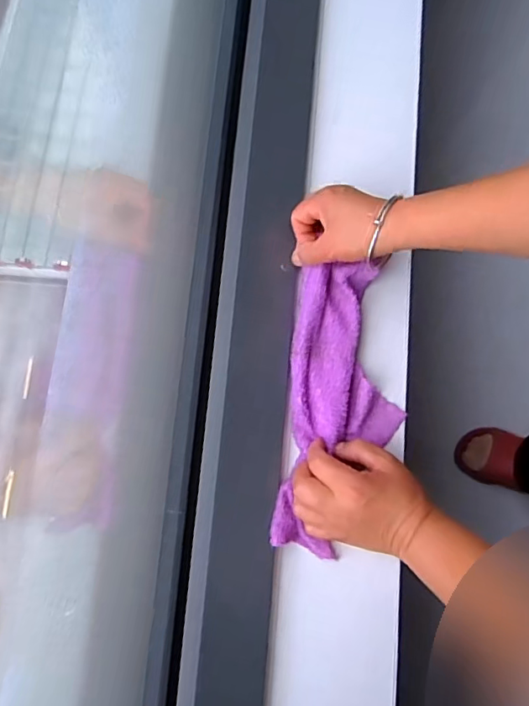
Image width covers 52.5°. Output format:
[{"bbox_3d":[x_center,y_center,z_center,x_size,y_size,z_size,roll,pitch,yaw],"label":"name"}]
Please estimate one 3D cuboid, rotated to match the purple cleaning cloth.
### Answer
[{"bbox_3d":[0.075,0.051,0.510,0.108,0.035,0.267,7,83,2],"label":"purple cleaning cloth"}]

